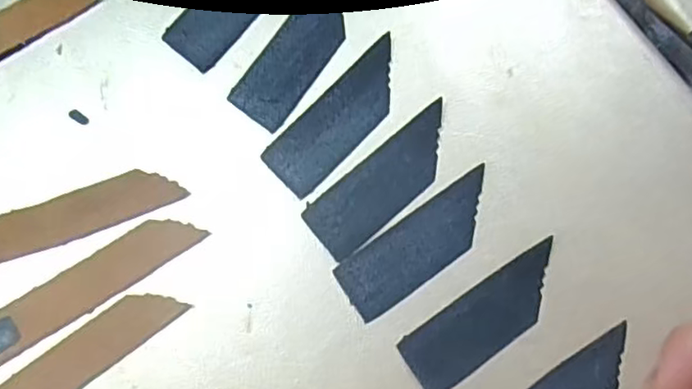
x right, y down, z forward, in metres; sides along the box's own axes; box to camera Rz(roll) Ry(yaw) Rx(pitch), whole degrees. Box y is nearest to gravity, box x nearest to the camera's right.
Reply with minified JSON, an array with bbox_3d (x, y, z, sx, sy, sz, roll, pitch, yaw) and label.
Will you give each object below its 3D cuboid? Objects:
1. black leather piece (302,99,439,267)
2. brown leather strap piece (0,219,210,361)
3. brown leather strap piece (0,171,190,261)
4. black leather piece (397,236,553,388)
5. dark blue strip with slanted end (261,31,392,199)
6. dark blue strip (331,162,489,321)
[{"bbox_3d":[0.015,-0.005,0.237,0.063,0.004,0.023,-38,81,-7],"label":"black leather piece"},{"bbox_3d":[-0.109,0.043,0.228,0.124,0.004,0.018,-32,81,-6],"label":"brown leather strap piece"},{"bbox_3d":[-0.121,0.015,0.233,0.123,0.004,0.015,-18,80,-3],"label":"brown leather strap piece"},{"bbox_3d":[0.050,0.043,0.228,0.063,0.004,0.022,-34,81,-6],"label":"black leather piece"},{"bbox_3d":[-0.002,-0.029,0.242,0.024,0.004,0.064,44,82,8],"label":"dark blue strip with slanted end"},{"bbox_3d":[0.027,0.018,0.234,0.064,0.004,0.023,-34,81,-6],"label":"dark blue strip"}]

